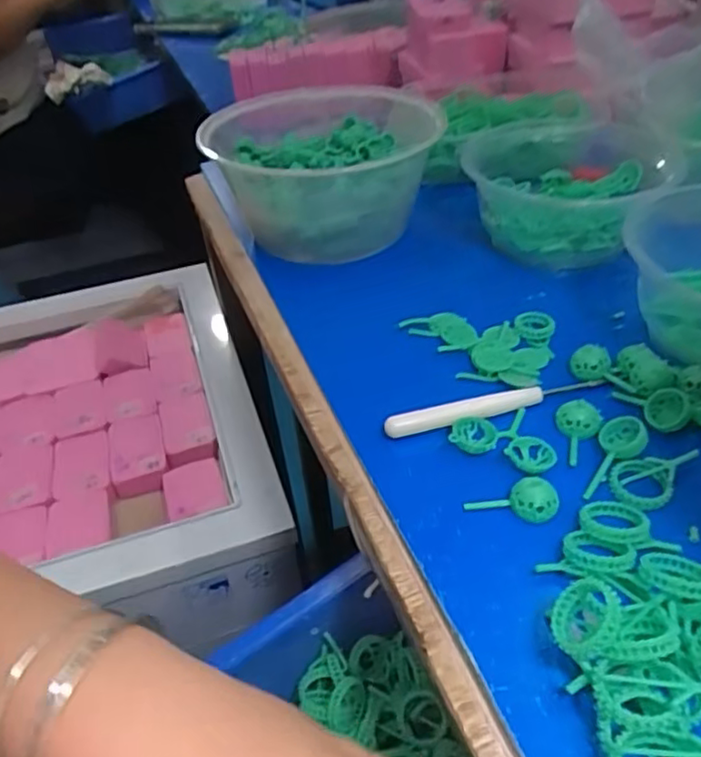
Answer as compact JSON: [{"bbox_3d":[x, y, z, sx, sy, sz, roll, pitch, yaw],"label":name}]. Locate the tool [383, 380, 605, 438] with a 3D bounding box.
[{"bbox_3d":[0.073,0.012,0.325,0.113,0.008,0.011,-14,41,-11],"label":"tool"}]

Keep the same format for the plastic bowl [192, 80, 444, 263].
[{"bbox_3d":[-0.027,-0.150,0.471,0.143,0.073,0.155,-3,41,2],"label":"plastic bowl"}]

